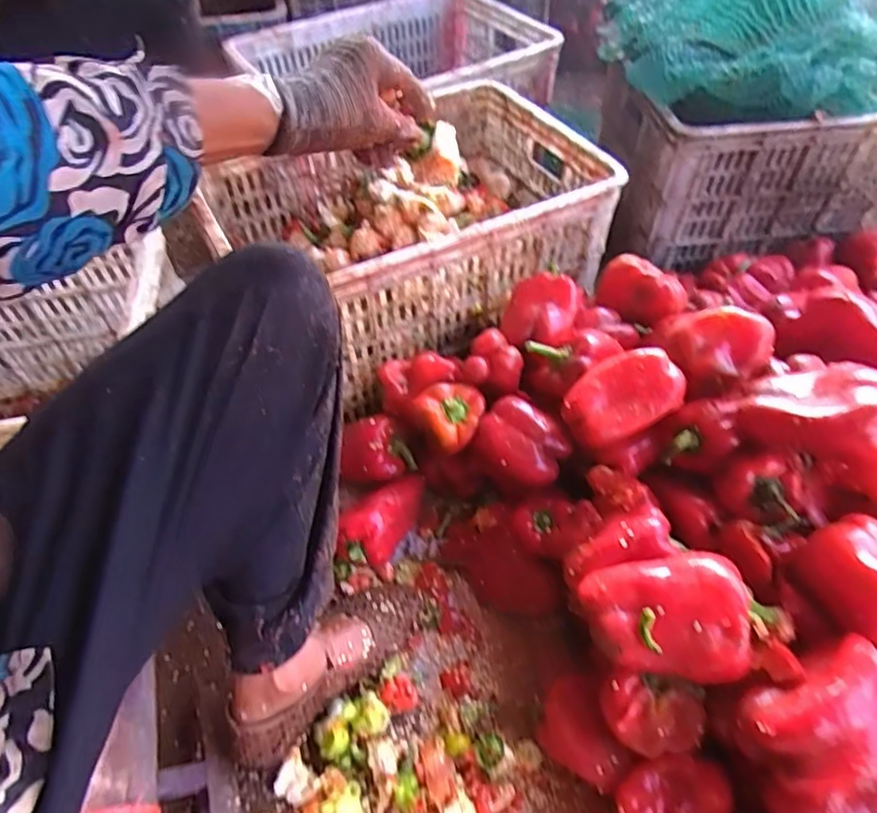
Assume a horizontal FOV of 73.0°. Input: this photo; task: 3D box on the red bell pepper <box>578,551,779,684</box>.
[{"bbox_3d":[0.204,0.178,0.503,0.155,0.063,0.094,-1,50,3],"label":"red bell pepper"}]

